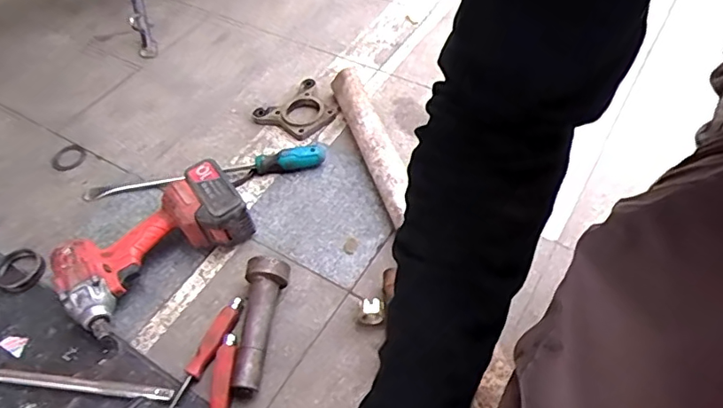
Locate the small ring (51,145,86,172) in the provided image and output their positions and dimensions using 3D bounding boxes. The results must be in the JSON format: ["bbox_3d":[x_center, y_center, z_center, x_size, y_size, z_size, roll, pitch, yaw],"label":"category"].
[{"bbox_3d":[-0.471,-0.073,0.864,0.052,0.008,0.058,-37,58,-22],"label":"small ring"}]

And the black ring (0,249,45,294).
[{"bbox_3d":[-0.461,0.090,0.723,0.064,0.007,0.061,-2,52,3],"label":"black ring"}]

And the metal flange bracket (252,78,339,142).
[{"bbox_3d":[-0.105,-0.150,0.883,0.122,0.015,0.108,-33,57,-20],"label":"metal flange bracket"}]

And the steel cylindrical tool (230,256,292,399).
[{"bbox_3d":[-0.130,0.140,0.633,0.052,0.056,0.154,8,53,10],"label":"steel cylindrical tool"}]

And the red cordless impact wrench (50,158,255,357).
[{"bbox_3d":[-0.268,0.055,0.699,0.242,0.078,0.141,-32,56,-19],"label":"red cordless impact wrench"}]

